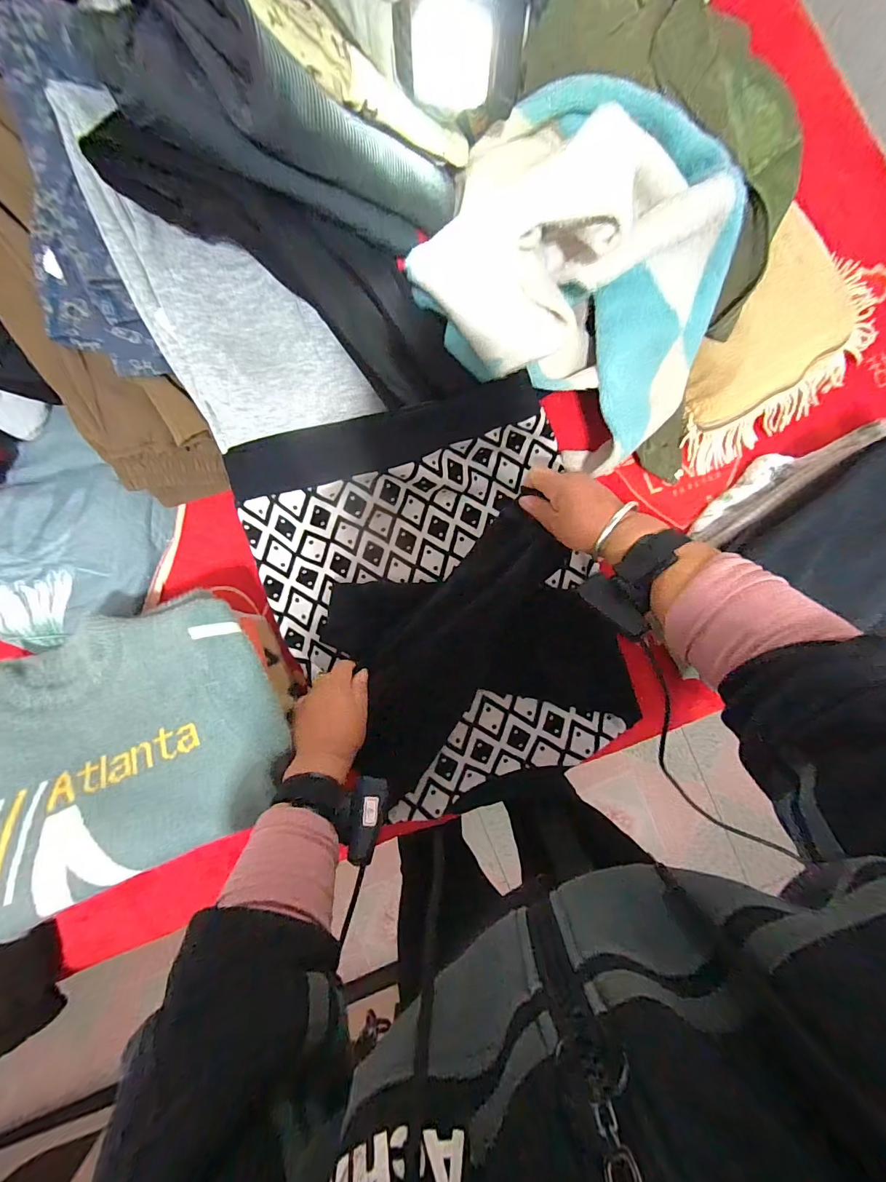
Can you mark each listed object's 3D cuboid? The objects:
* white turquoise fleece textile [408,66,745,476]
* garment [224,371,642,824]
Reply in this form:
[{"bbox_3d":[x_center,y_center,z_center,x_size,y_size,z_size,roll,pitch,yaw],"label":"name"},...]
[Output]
[{"bbox_3d":[0.152,-0.333,0.441,0.316,0.151,0.279,38,87,1],"label":"white turquoise fleece textile"},{"bbox_3d":[0.002,0.018,0.508,0.376,0.089,0.463,-21,88,-2],"label":"garment"}]

